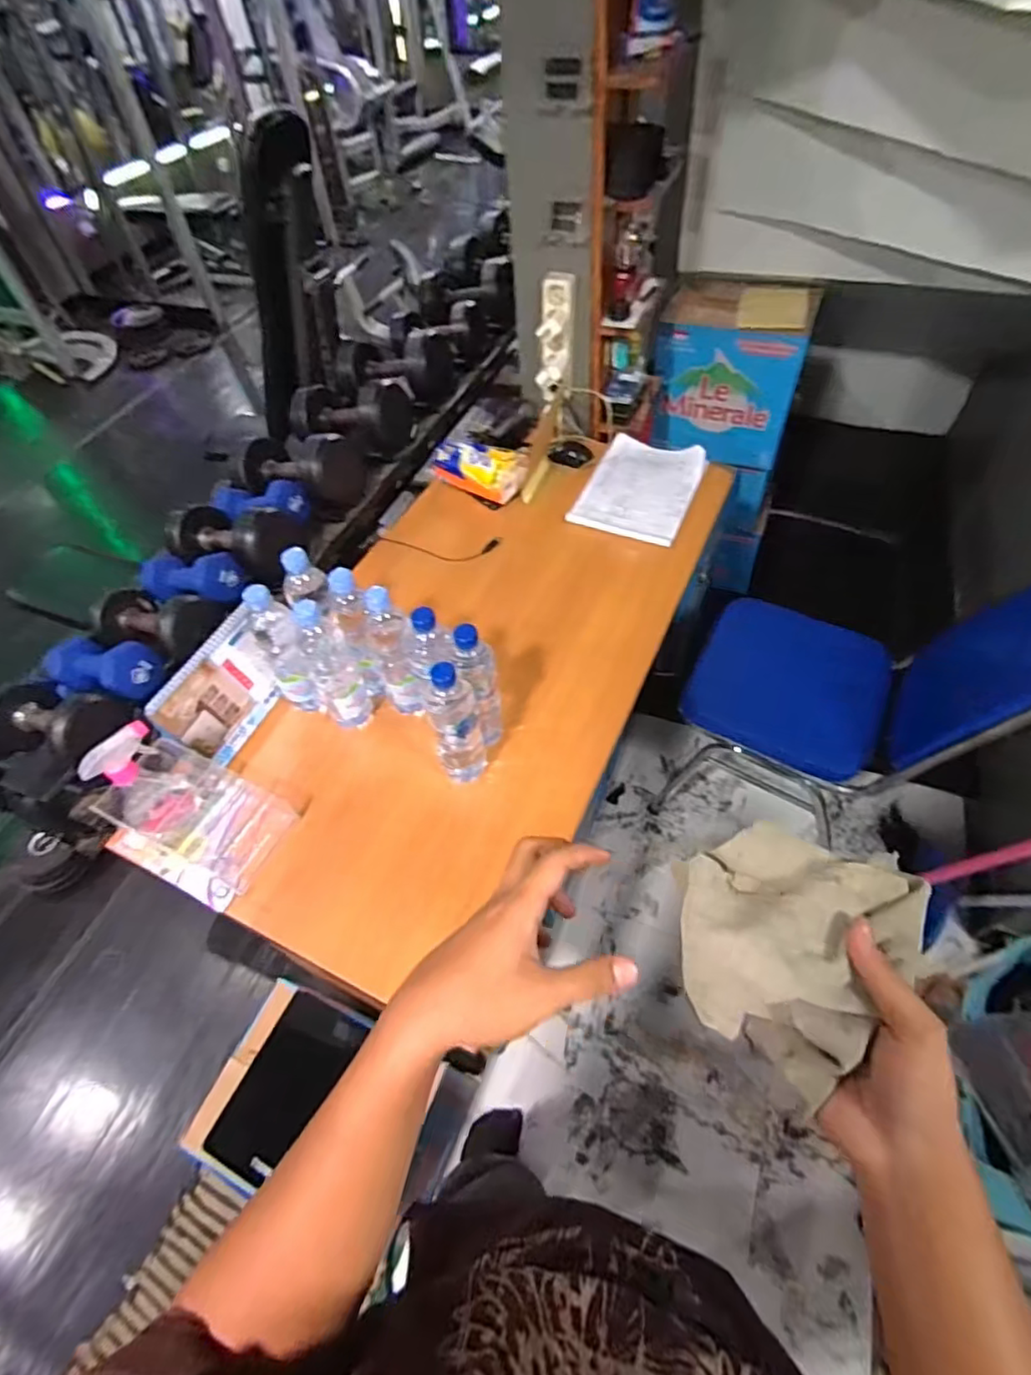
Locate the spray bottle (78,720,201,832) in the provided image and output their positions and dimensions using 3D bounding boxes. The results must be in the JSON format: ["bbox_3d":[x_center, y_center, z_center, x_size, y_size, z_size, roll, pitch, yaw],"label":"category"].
[{"bbox_3d":[-0.505,0.132,0.853,0.076,0.202,0.089,28,60,24],"label":"spray bottle"}]

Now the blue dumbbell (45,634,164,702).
[{"bbox_3d":[-0.683,-0.031,1.015,0.239,0.075,0.092,7,53,29],"label":"blue dumbbell"}]

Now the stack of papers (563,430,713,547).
[{"bbox_3d":[0.275,-0.440,1.361,0.227,0.020,0.313,17,57,18],"label":"stack of papers"}]

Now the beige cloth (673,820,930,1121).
[{"bbox_3d":[0.164,0.152,0.384,0.127,0.057,0.131,30,61,25],"label":"beige cloth"}]

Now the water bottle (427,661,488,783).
[{"bbox_3d":[-0.078,0.062,0.853,0.064,0.241,0.056,-14,53,-5],"label":"water bottle"}]

